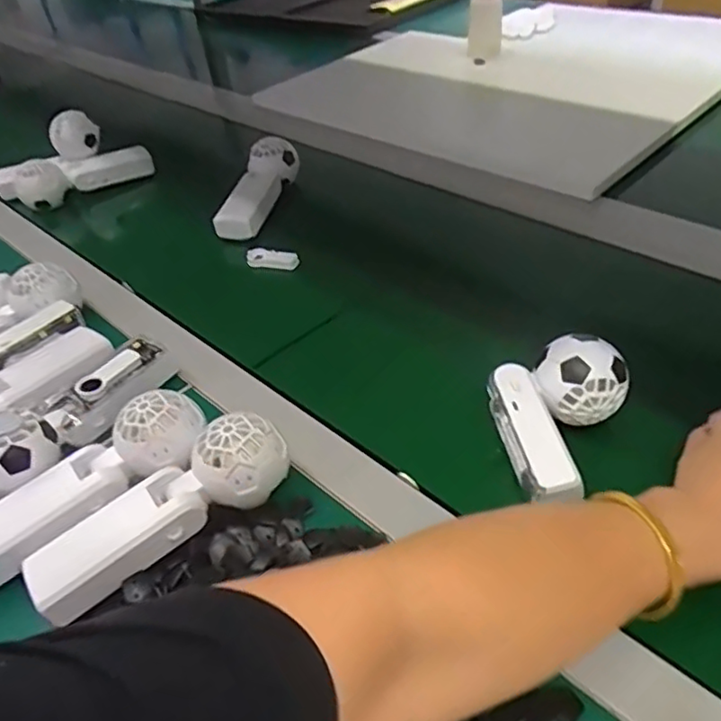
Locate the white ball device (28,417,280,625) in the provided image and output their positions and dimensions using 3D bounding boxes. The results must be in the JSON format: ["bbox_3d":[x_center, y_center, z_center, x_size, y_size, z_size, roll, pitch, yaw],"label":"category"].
[{"bbox_3d":[-0.125,0.096,0.394,0.168,0.045,0.048,-34,41,-12],"label":"white ball device"}]

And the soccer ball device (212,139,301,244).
[{"bbox_3d":[-0.125,-0.197,0.741,0.052,0.053,0.158,8,57,20],"label":"soccer ball device"}]

